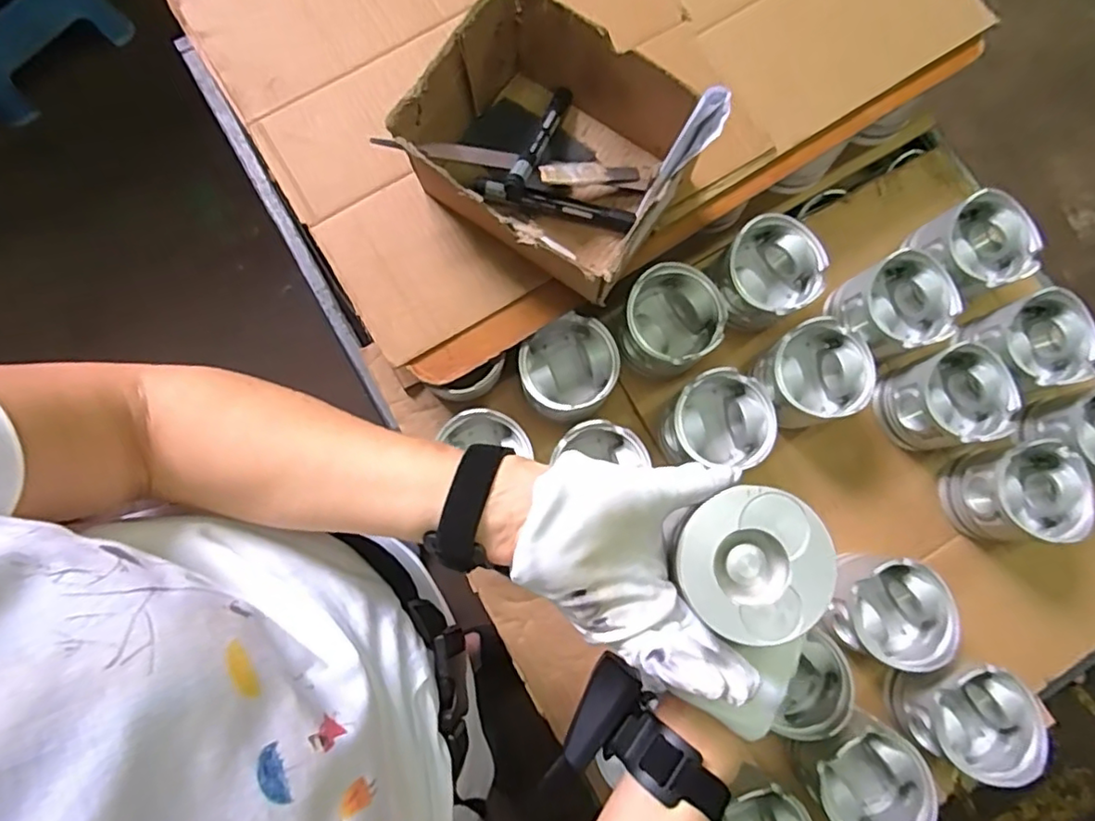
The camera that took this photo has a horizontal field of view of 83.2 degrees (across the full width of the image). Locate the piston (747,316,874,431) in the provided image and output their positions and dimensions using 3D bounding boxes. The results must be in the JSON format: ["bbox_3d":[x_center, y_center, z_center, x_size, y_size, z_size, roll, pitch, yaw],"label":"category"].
[{"bbox_3d":[0.257,-0.032,0.612,0.094,0.086,0.096,-22,82,-6],"label":"piston"}]

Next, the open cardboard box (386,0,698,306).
[{"bbox_3d":[0.002,-0.217,0.528,0.213,0.094,0.180,37,82,5],"label":"open cardboard box"}]

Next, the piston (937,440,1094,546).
[{"bbox_3d":[0.456,0.084,0.604,0.090,0.083,0.092,0,81,-3],"label":"piston"}]

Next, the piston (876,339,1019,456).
[{"bbox_3d":[0.389,-0.010,0.612,0.100,0.074,0.094,-9,81,-4],"label":"piston"}]

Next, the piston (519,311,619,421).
[{"bbox_3d":[0.020,-0.039,0.594,0.090,0.060,0.095,0,81,-3],"label":"piston"}]

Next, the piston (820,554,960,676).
[{"bbox_3d":[0.308,0.182,0.565,0.099,0.068,0.096,0,81,-3],"label":"piston"}]

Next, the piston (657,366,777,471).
[{"bbox_3d":[0.160,0.012,0.599,0.097,0.079,0.091,6,81,-2],"label":"piston"}]

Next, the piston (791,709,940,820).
[{"bbox_3d":[0.272,0.312,0.531,0.092,0.061,0.096,-17,82,-5],"label":"piston"}]

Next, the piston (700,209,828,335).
[{"bbox_3d":[0.214,-0.134,0.614,0.093,0.081,0.091,0,81,-3],"label":"piston"}]

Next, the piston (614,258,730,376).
[{"bbox_3d":[0.119,-0.085,0.599,0.090,0.072,0.092,0,81,-3],"label":"piston"}]

